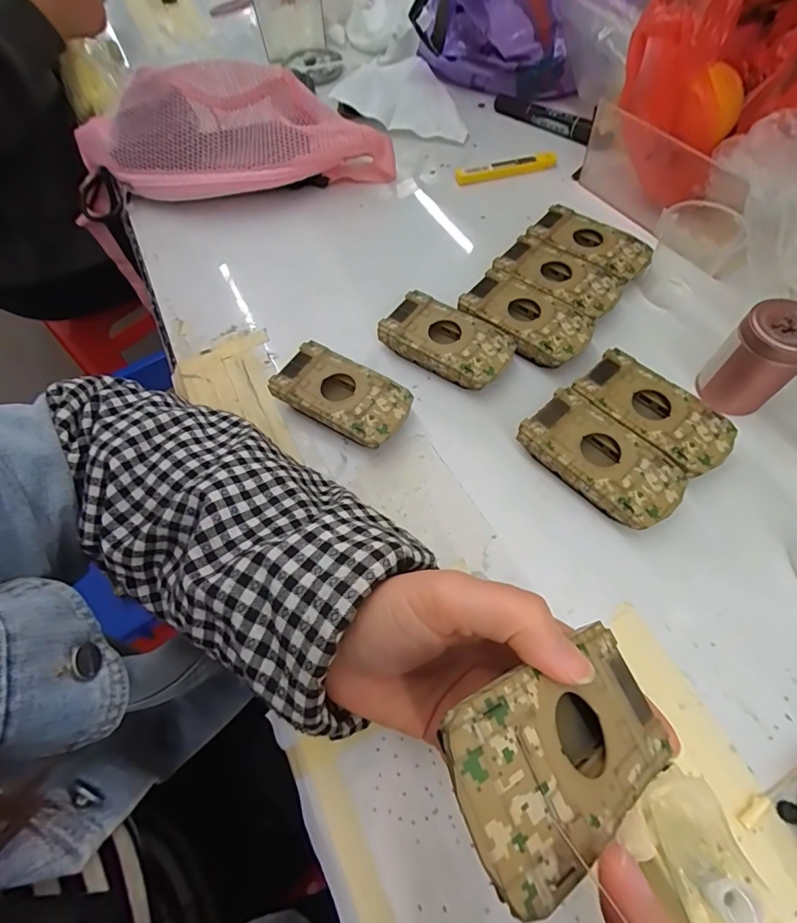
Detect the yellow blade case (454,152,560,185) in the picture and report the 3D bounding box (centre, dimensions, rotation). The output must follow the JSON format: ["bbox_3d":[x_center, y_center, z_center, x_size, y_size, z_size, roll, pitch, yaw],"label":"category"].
[{"bbox_3d":[0.108,-0.296,0.455,0.107,0.018,0.014,-14,62,-5],"label":"yellow blade case"}]

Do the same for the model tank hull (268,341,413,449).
[{"bbox_3d":[-0.039,-0.044,0.321,0.094,0.026,0.052,28,66,17],"label":"model tank hull"}]

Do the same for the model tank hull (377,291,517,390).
[{"bbox_3d":[0.037,-0.088,0.341,0.093,0.029,0.050,31,67,18],"label":"model tank hull"}]

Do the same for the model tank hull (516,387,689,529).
[{"bbox_3d":[0.127,0.001,0.286,0.050,0.026,0.096,-39,66,-17],"label":"model tank hull"}]

